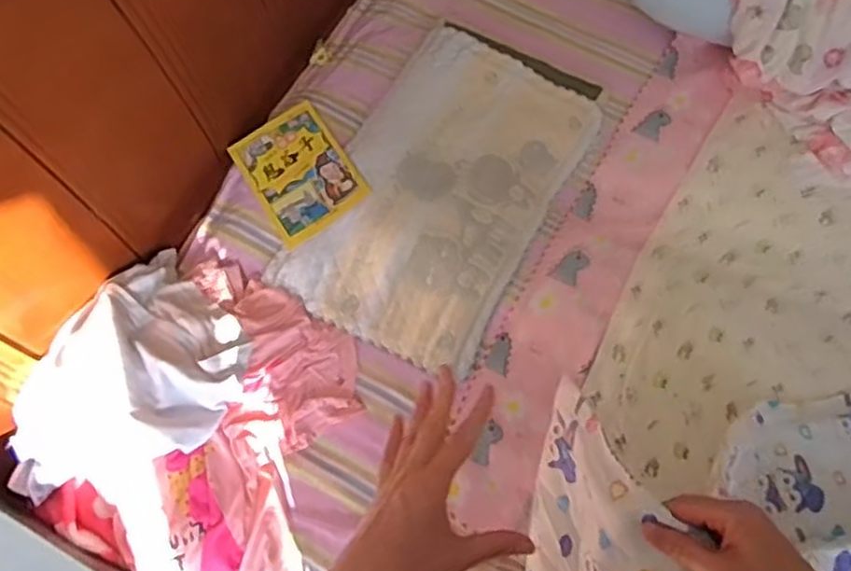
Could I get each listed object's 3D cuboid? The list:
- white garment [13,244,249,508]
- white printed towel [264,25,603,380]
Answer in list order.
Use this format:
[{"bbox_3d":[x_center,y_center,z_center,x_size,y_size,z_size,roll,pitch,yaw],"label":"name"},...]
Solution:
[{"bbox_3d":[-0.360,0.120,0.936,0.224,0.075,0.348,22,70,11],"label":"white garment"},{"bbox_3d":[0.026,-0.143,1.064,0.299,0.044,0.497,26,71,13],"label":"white printed towel"}]

